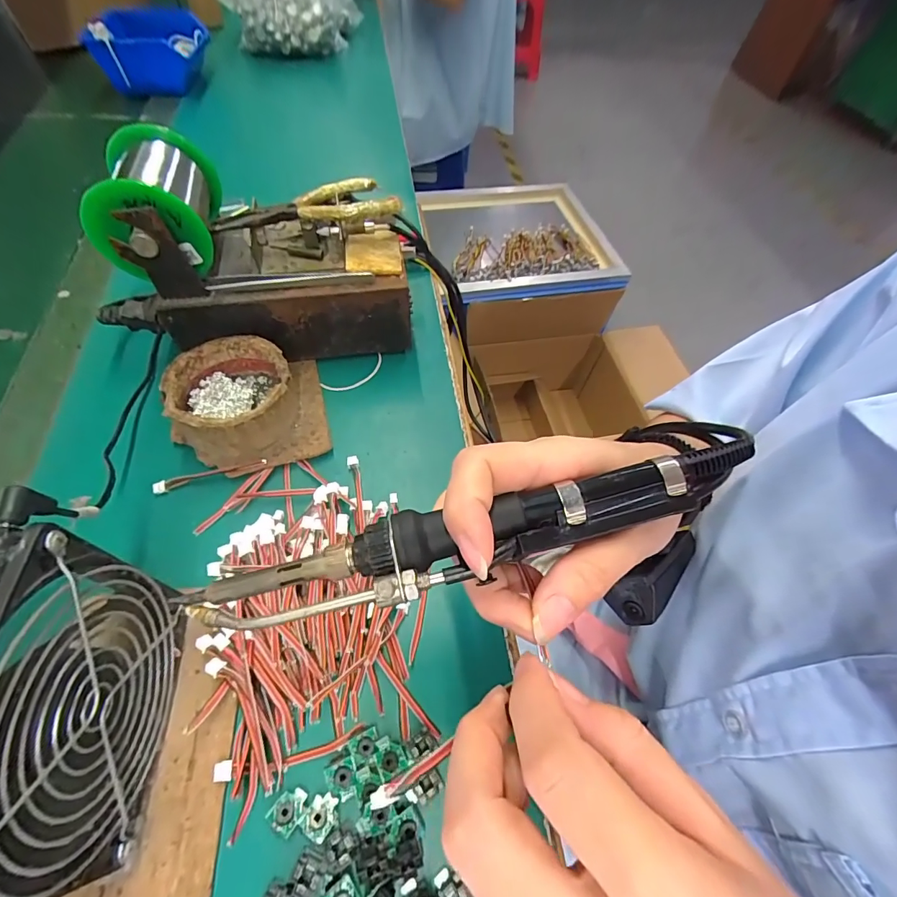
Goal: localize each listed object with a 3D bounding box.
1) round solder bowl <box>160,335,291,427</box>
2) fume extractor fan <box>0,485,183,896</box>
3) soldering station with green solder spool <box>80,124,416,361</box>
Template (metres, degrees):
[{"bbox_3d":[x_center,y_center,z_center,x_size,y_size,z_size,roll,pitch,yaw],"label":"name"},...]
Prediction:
[{"bbox_3d":[-0.155,-0.041,0.316,0.082,0.038,0.079,2,58,-4],"label":"round solder bowl"},{"bbox_3d":[-0.154,0.104,0.180,0.027,0.129,0.123,-1,58,-5],"label":"fume extractor fan"},{"bbox_3d":[-0.144,-0.144,0.333,0.224,0.122,0.118,-10,60,-13],"label":"soldering station with green solder spool"}]

